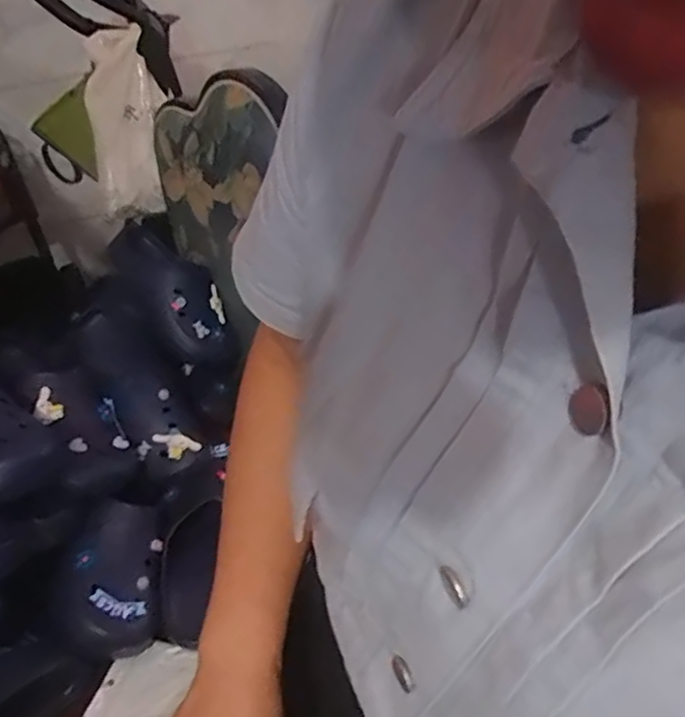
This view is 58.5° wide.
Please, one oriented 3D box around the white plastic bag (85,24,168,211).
[{"bbox_3d":[-0.419,-0.459,1.186,0.111,0.351,0.174,0,13,0],"label":"white plastic bag"}]

